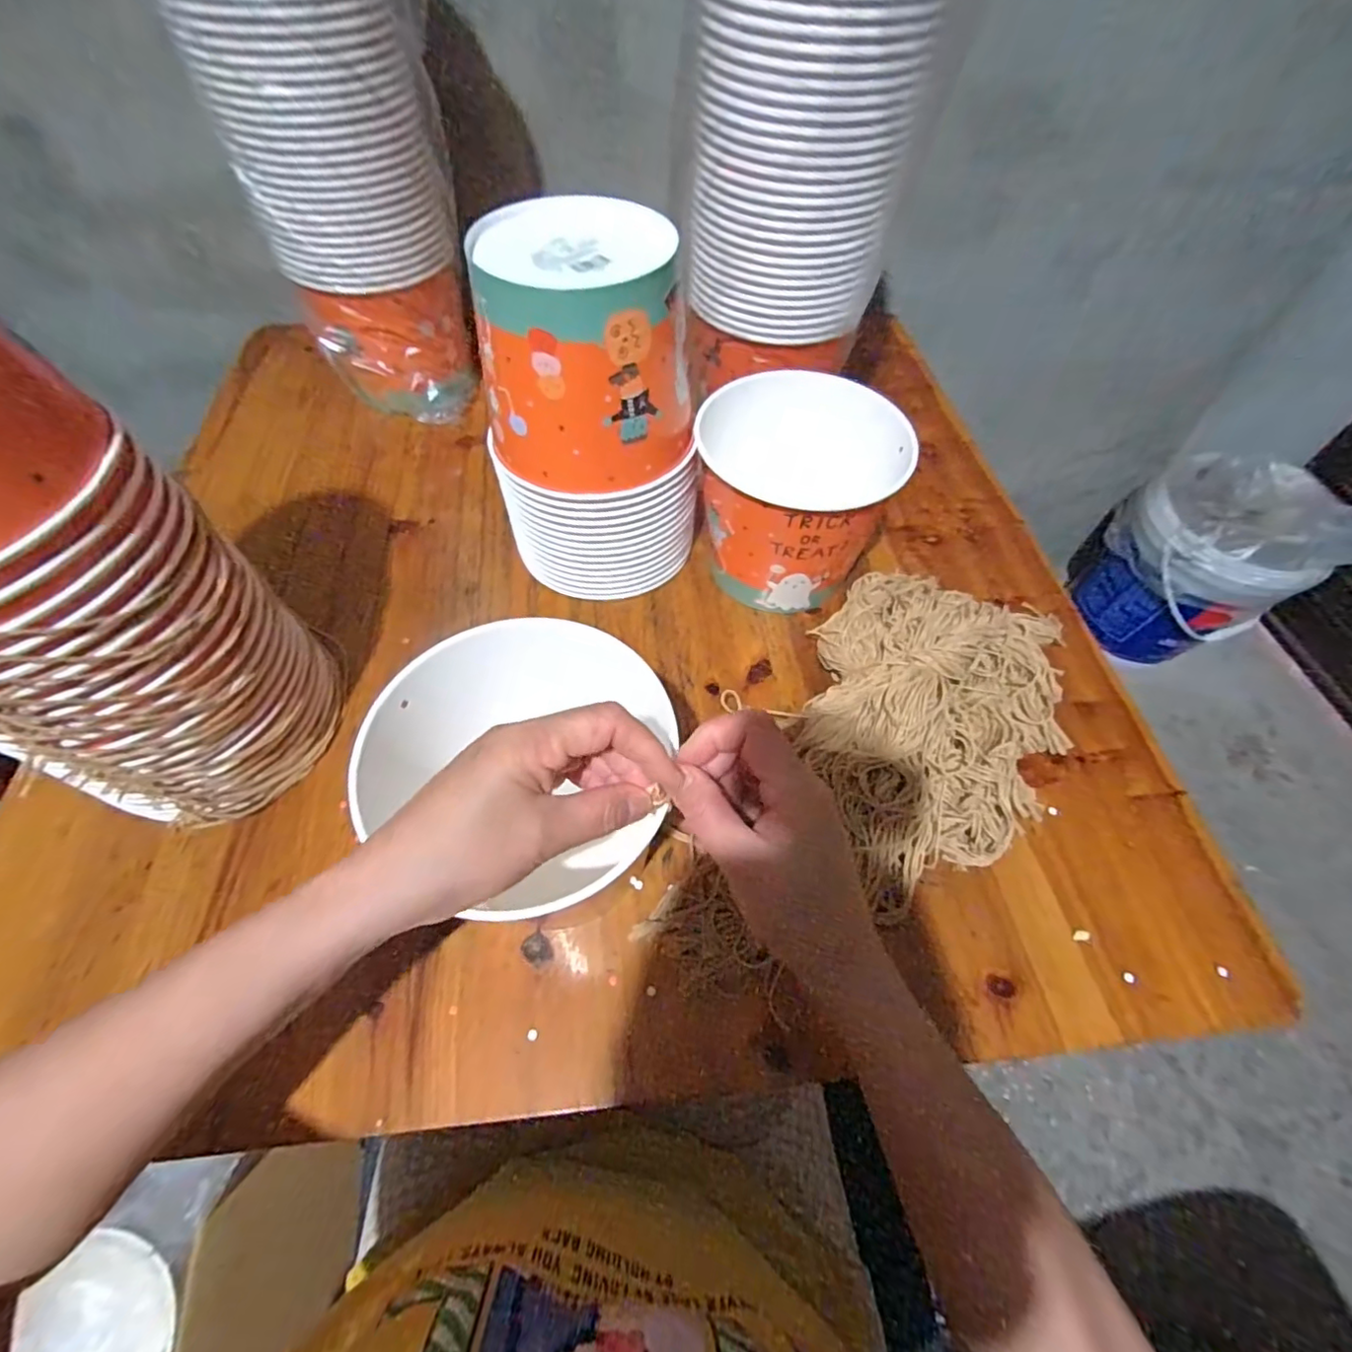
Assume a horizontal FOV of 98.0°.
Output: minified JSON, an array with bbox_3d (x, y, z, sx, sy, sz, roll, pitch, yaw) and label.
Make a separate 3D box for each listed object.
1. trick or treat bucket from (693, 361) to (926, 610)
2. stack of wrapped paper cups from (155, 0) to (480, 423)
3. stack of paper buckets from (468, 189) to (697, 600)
[{"bbox_3d":[0.096,-0.142,0.492,0.153,0.151,0.128,11,58,6],"label":"trick or treat bucket"},{"bbox_3d":[-0.286,-0.449,0.500,0.138,0.421,0.144,20,59,12],"label":"stack of wrapped paper cups"},{"bbox_3d":[-0.062,-0.198,0.460,0.154,0.239,0.135,-1,57,-2],"label":"stack of paper buckets"}]

